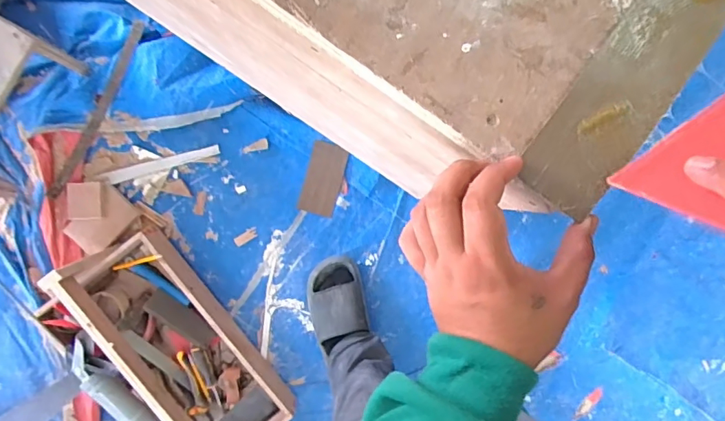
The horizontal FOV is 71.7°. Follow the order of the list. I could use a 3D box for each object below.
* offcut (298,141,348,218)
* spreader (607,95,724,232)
[{"bbox_3d":[-0.082,-0.066,1.072,0.076,0.013,0.151,15,90,-5],"label":"offcut"},{"bbox_3d":[0.213,-0.031,0.281,0.109,0.078,0.007,-36,135,-5],"label":"spreader"}]

